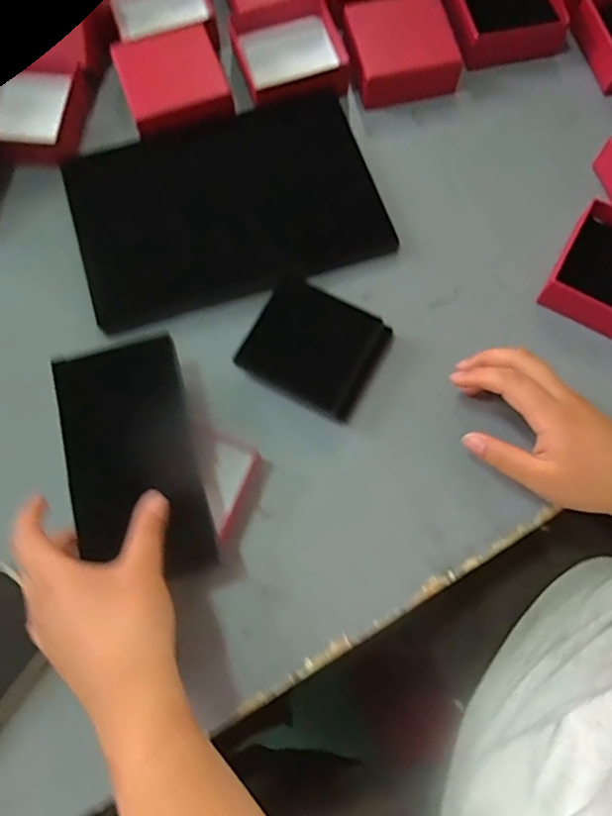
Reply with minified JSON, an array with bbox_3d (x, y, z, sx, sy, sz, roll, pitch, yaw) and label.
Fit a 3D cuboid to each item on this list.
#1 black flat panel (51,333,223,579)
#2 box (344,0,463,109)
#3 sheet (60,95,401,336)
[{"bbox_3d":[-0.117,0.036,0.382,0.084,0.020,0.161,-12,82,-18],"label":"black flat panel"},{"bbox_3d":[0.082,-0.321,0.496,0.083,0.043,0.087,-18,73,-4],"label":"box"},{"bbox_3d":[-0.066,-0.172,0.467,0.246,0.021,0.177,-19,73,-5],"label":"sheet"}]

